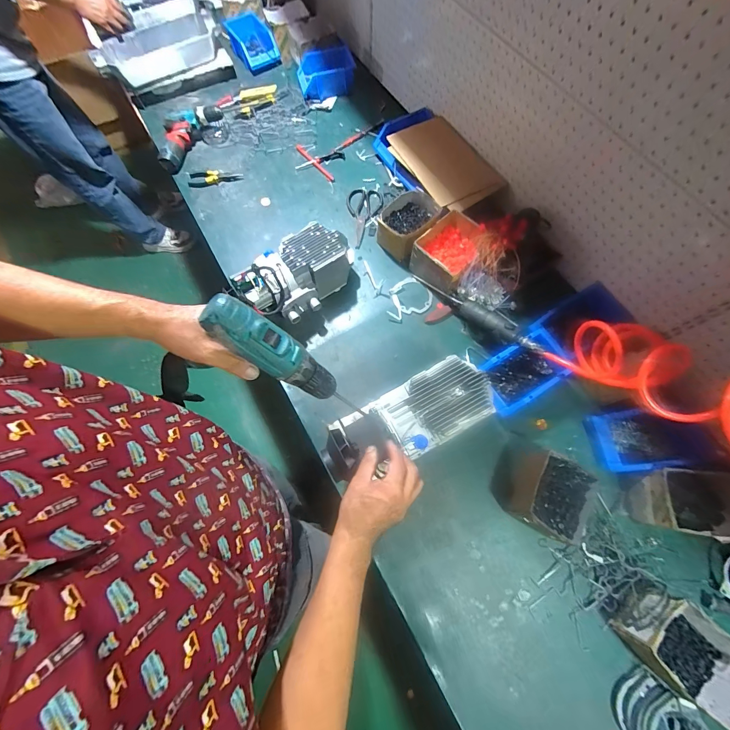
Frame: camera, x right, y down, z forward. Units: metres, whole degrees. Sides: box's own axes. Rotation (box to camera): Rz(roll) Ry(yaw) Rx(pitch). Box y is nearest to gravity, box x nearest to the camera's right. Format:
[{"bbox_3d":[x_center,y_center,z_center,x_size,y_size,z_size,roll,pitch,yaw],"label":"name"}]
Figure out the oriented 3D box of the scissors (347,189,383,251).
[{"bbox_3d":[-0.006,-0.417,0.929,0.101,0.018,0.194,6,71,2],"label":"scissors"}]

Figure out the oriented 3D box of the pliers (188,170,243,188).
[{"bbox_3d":[-0.443,-0.553,0.980,0.152,0.028,0.055,0,71,0],"label":"pliers"}]

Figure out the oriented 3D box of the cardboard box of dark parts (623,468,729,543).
[{"bbox_3d":[0.611,0.264,0.638,0.151,0.091,0.114,4,71,1],"label":"cardboard box of dark parts"}]

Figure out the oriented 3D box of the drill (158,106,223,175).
[{"bbox_3d":[-0.516,-0.677,0.990,0.178,0.092,0.183,-3,71,-1],"label":"drill"}]

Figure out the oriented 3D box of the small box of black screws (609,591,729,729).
[{"bbox_3d":[0.537,0.478,0.564,0.147,0.099,0.120,42,76,13],"label":"small box of black screws"}]

